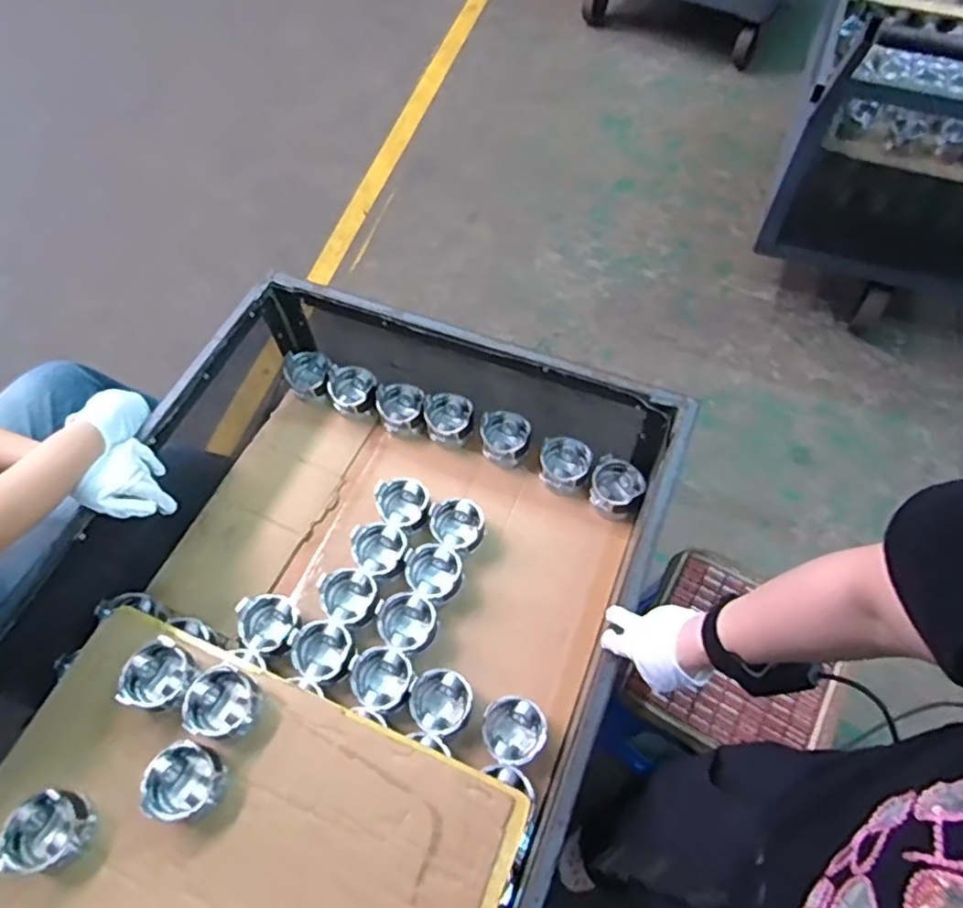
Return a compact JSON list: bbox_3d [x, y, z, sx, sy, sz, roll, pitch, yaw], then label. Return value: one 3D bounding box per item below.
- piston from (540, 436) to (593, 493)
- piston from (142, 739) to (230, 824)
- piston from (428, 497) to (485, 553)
[{"bbox_3d":[0.146,0.018,1.137,0.089,0.048,0.091,-1,60,2],"label":"piston"},{"bbox_3d":[-0.372,0.416,0.829,0.093,0.067,0.087,19,63,12],"label":"piston"},{"bbox_3d":[-0.034,0.117,1.069,0.086,0.070,0.080,-1,60,2],"label":"piston"}]

